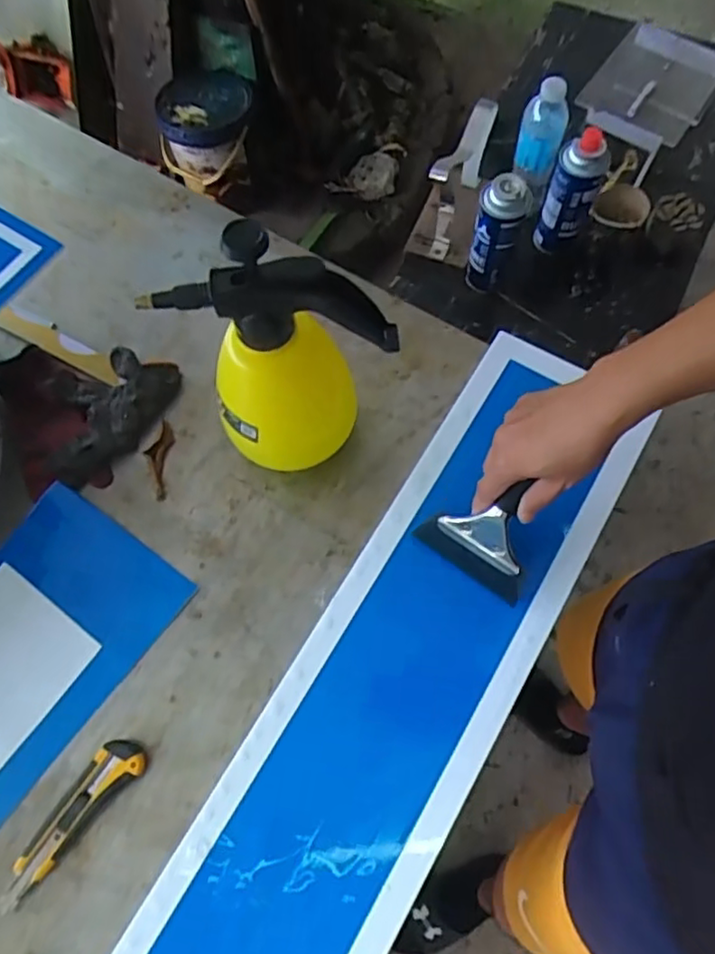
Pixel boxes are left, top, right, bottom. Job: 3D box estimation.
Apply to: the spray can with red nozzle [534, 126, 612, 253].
[{"bbox_3d":[0.304,-0.404,0.914,0.067,0.183,0.066,0,70,1],"label":"spray can with red nozzle"}]

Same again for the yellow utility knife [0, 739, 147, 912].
[{"bbox_3d":[-0.261,0.308,0.585,0.040,0.016,0.163,40,76,15],"label":"yellow utility knife"}]

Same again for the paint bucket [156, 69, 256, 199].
[{"bbox_3d":[-0.336,-0.782,1.471,0.219,0.186,0.219,0,70,1],"label":"paint bucket"}]

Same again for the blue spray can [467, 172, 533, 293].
[{"bbox_3d":[0.196,-0.336,0.909,0.063,0.178,0.058,0,70,1],"label":"blue spray can"}]

